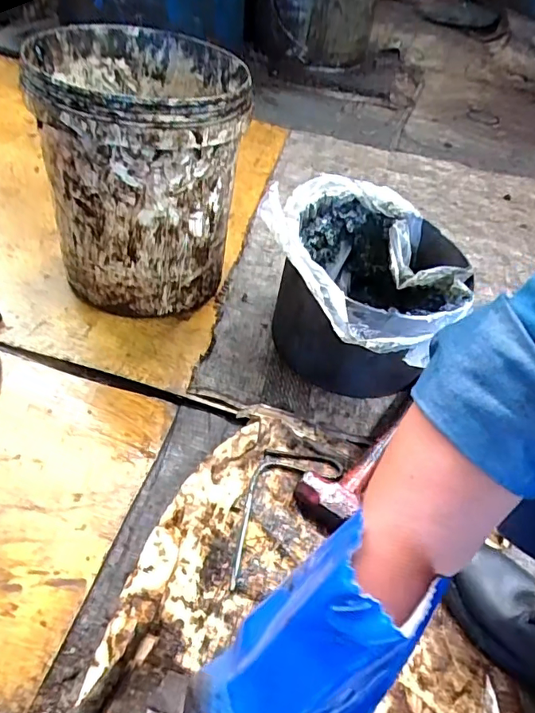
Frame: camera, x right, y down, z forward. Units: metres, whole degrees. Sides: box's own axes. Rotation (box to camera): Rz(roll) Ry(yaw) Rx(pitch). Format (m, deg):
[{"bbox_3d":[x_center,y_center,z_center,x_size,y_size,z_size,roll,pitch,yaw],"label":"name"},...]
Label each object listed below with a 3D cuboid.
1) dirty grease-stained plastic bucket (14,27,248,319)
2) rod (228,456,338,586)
[{"bbox_3d":[-0.184,-0.278,0.781,0.275,0.312,0.321,-3,48,-11],"label":"dirty grease-stained plastic bucket"},{"bbox_3d":[-0.001,0.178,0.621,0.080,0.008,0.198,37,51,22],"label":"rod"}]

